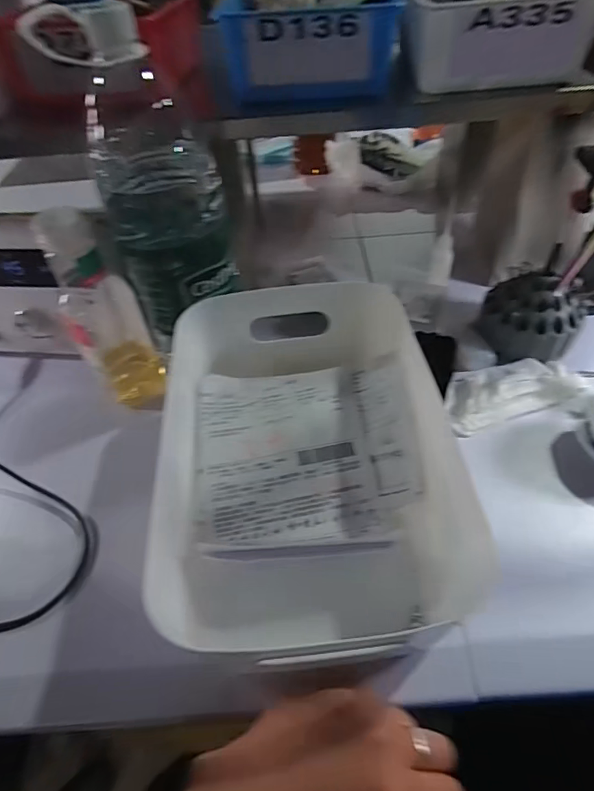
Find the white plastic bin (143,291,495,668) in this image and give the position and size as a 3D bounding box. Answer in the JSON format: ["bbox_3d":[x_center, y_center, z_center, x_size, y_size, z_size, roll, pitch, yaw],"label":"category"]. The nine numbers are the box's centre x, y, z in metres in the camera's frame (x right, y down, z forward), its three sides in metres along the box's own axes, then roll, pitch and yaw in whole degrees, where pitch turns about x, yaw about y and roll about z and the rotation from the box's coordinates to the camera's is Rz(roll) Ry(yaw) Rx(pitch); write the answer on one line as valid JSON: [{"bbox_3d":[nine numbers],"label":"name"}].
[{"bbox_3d":[0.012,0.041,0.380,0.215,0.113,0.293,-7,51,-1],"label":"white plastic bin"}]

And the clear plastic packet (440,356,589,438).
[{"bbox_3d":[0.223,-0.004,0.466,0.147,0.012,0.073,-8,49,-3],"label":"clear plastic packet"}]

